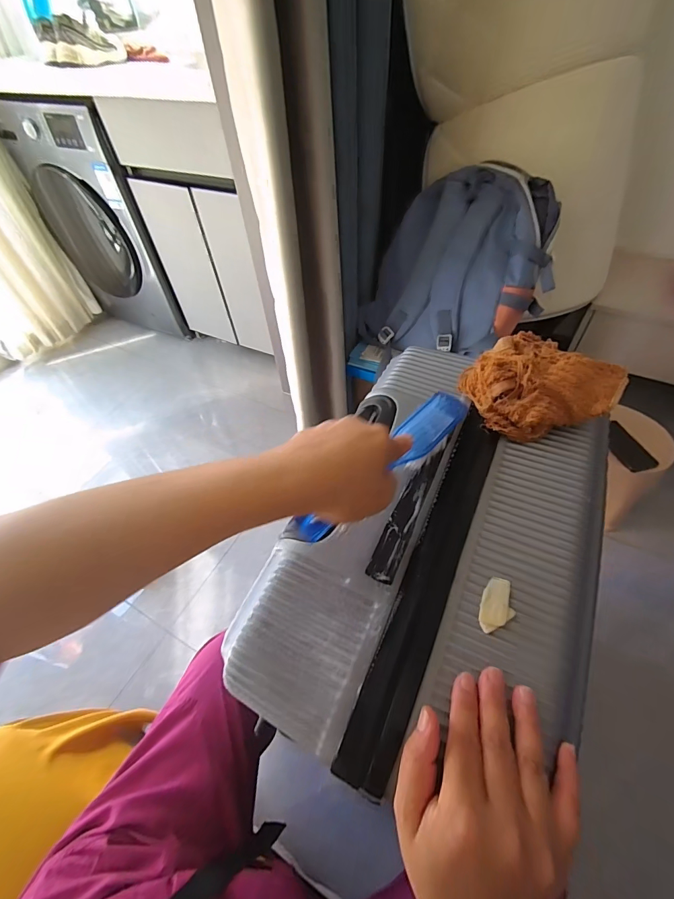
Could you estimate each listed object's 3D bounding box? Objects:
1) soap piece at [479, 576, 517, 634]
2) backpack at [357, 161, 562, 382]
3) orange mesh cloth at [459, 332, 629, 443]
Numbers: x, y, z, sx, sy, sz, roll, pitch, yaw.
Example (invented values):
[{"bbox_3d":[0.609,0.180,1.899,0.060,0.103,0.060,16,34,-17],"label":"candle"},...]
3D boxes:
[{"bbox_3d":[0.127,0.122,0.309,0.024,0.004,0.044,22,58,20],"label":"soap piece"},{"bbox_3d":[0.302,-0.403,0.946,0.362,0.190,0.446,31,96,15],"label":"backpack"},{"bbox_3d":[0.209,-0.074,0.415,0.123,0.052,0.121,-12,53,-5],"label":"orange mesh cloth"}]

